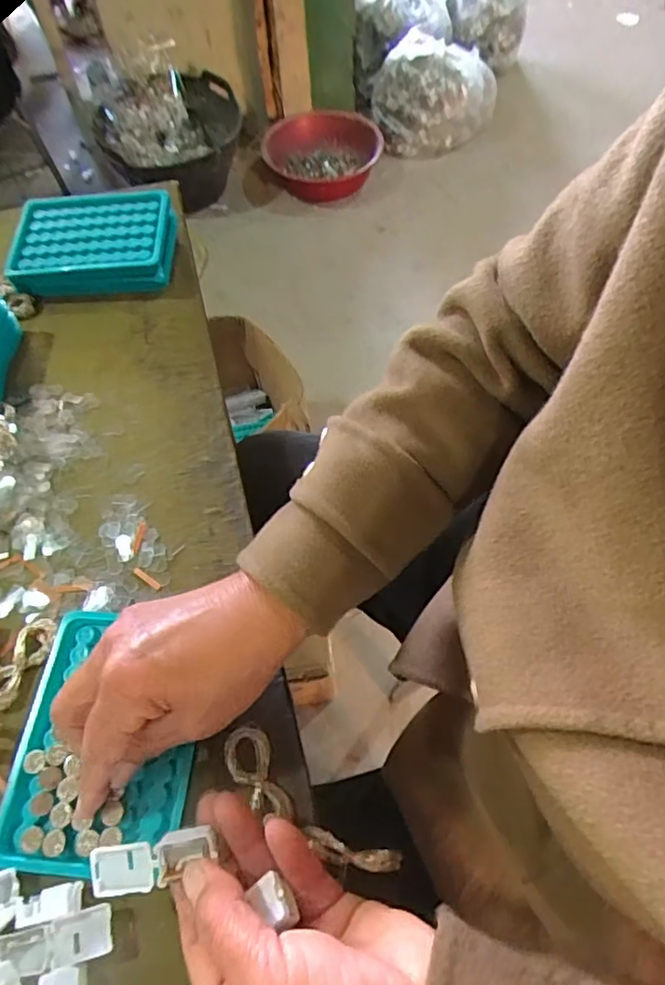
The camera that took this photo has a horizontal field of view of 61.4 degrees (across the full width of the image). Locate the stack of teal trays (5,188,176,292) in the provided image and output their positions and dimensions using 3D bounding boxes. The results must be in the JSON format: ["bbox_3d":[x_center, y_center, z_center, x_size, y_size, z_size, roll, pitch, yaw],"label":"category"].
[{"bbox_3d":[-0.209,-0.218,0.493,0.129,0.041,0.092,-3,59,-1],"label":"stack of teal trays"}]

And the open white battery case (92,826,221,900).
[{"bbox_3d":[-0.080,0.163,0.248,0.055,0.013,0.020,-18,61,-1],"label":"open white battery case"}]

